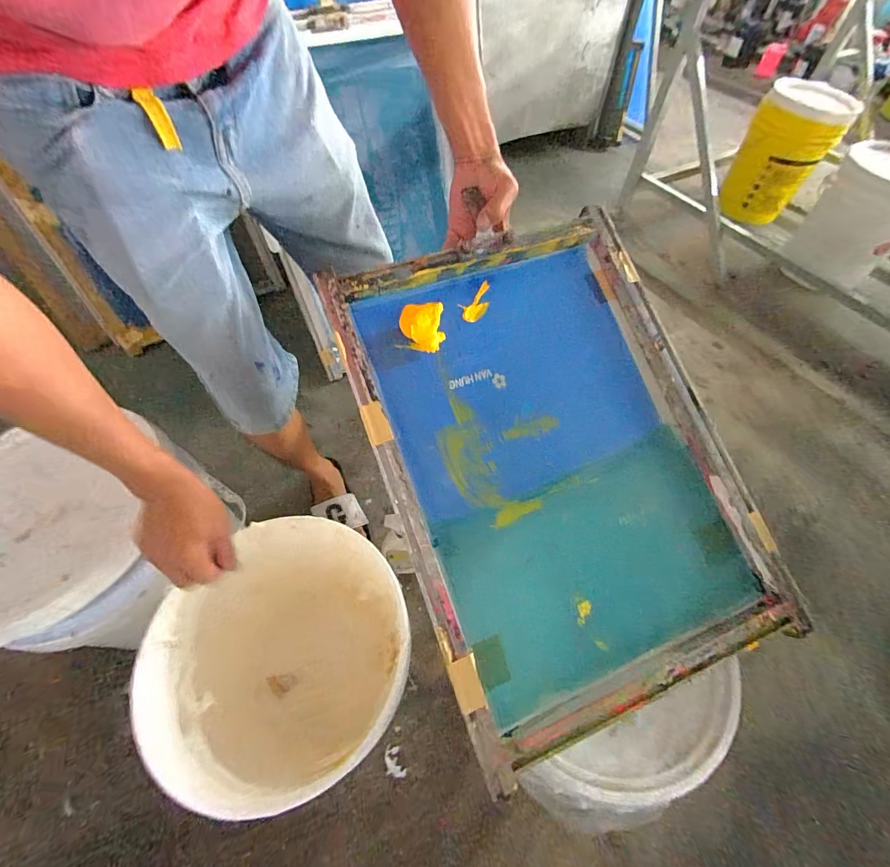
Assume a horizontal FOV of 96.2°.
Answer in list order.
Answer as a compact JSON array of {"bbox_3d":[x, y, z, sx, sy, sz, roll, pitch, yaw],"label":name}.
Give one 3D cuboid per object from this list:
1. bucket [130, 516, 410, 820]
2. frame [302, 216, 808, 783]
[{"bbox_3d":[-0.211,0.333,0.607,0.315,0.288,0.317,0,57,0],"label":"bucket"},{"bbox_3d":[0.125,0.021,0.480,0.396,0.048,0.540,-19,79,-10],"label":"frame"}]

